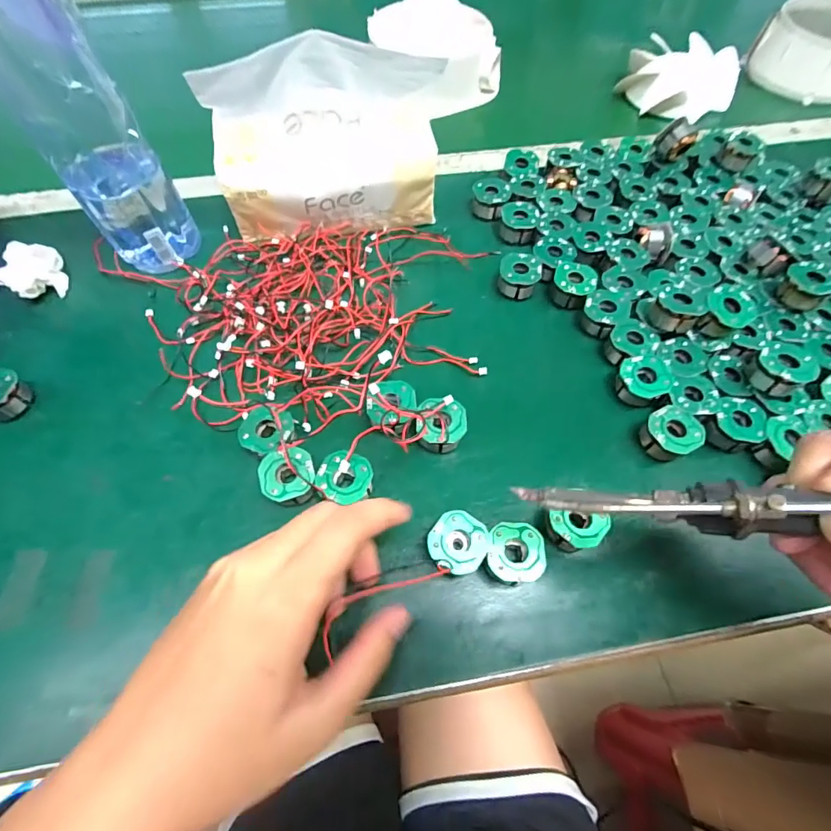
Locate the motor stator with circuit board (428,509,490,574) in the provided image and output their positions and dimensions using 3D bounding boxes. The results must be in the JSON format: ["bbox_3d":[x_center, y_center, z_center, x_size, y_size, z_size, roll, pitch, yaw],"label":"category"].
[{"bbox_3d":[0.022,0.072,0.242,0.030,0.023,0.030,29,66,12],"label":"motor stator with circuit board"}]

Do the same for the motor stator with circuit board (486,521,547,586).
[{"bbox_3d":[0.053,0.077,0.239,0.030,0.020,0.032,1,63,-2],"label":"motor stator with circuit board"}]

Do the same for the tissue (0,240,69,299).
[{"bbox_3d":[-0.289,-0.110,0.331,0.047,0.021,0.040,29,67,13],"label":"tissue"}]

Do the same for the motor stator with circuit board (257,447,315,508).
[{"bbox_3d":[-0.073,0.039,0.257,0.030,0.022,0.033,1,63,-2],"label":"motor stator with circuit board"}]

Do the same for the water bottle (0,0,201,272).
[{"bbox_3d":[-0.207,-0.184,0.266,0.067,0.207,0.066,-34,69,-17],"label":"water bottle"}]

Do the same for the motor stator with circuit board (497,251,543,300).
[{"bbox_3d":[0.078,-0.105,0.337,0.030,0.025,0.028,7,63,2],"label":"motor stator with circuit board"}]

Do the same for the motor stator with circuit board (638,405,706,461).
[{"bbox_3d":[0.158,0.012,0.276,0.033,0.021,0.030,1,63,-2],"label":"motor stator with circuit board"}]

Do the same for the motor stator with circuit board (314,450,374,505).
[{"bbox_3d":[-0.041,0.037,0.260,0.031,0.023,0.029,1,63,-2],"label":"motor stator with circuit board"}]

